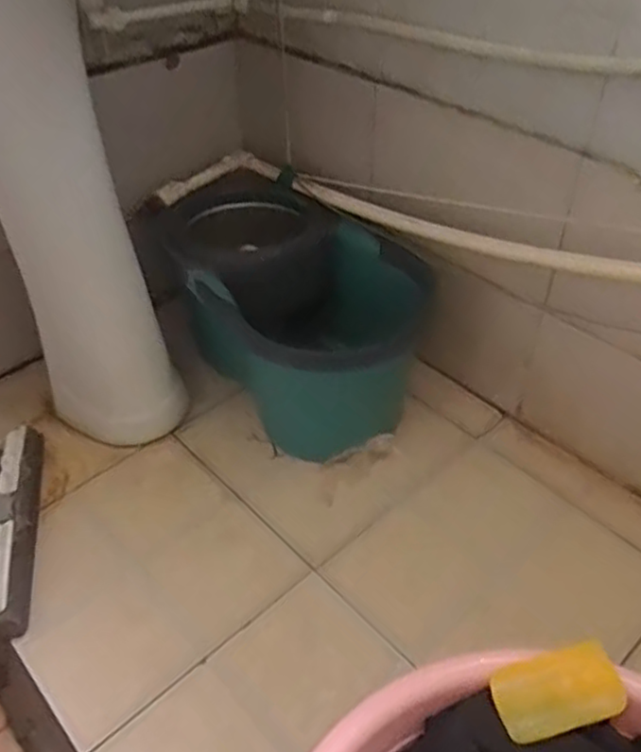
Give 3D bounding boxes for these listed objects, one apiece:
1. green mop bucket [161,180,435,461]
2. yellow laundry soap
[{"bbox_3d":[-0.053,-0.081,0.964,0.398,0.212,0.239,26,49,26],"label":"green mop bucket"},{"bbox_3d":[0.178,0.236,0.527,0.094,0.018,0.054,-11,44,-10],"label":"yellow laundry soap"}]

